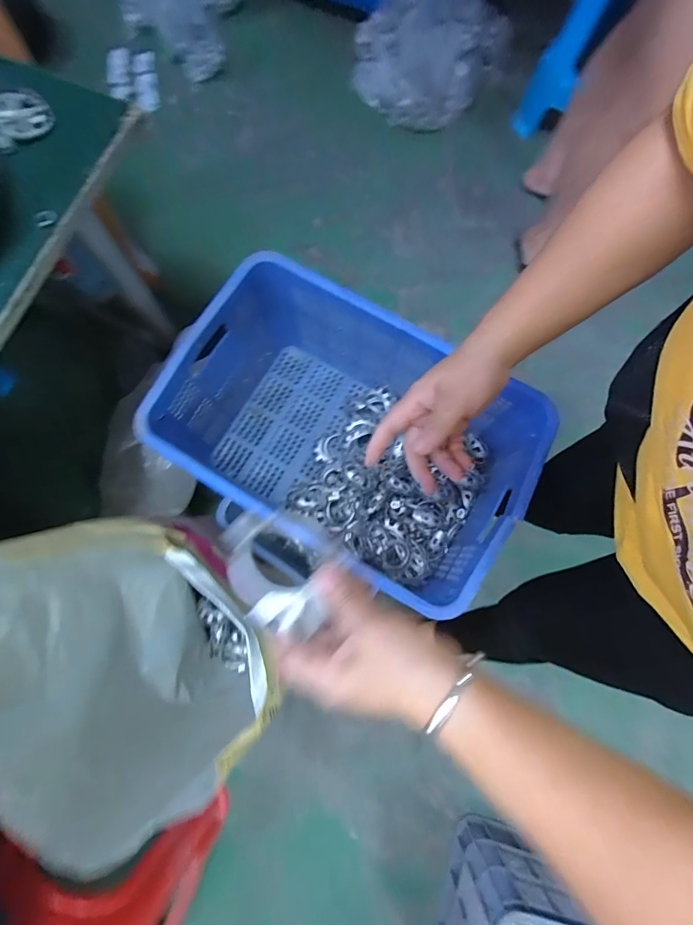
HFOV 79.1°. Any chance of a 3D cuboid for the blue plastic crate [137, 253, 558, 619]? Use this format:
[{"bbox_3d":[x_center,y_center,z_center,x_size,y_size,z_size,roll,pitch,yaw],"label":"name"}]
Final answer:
[{"bbox_3d":[-0.013,-0.031,0.724,0.547,0.291,0.339,34,80,6],"label":"blue plastic crate"}]

